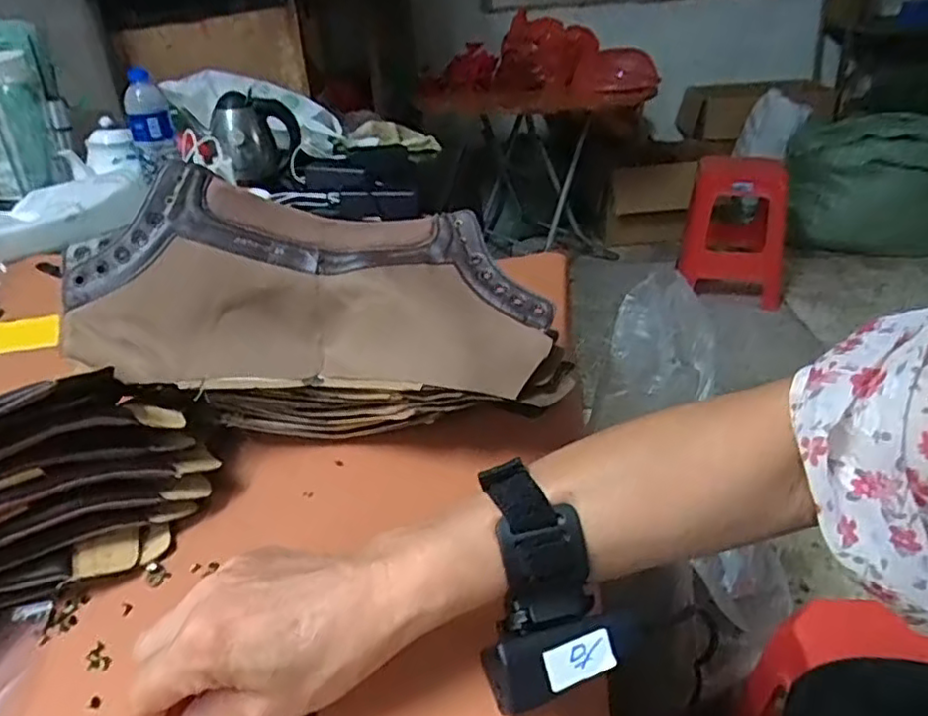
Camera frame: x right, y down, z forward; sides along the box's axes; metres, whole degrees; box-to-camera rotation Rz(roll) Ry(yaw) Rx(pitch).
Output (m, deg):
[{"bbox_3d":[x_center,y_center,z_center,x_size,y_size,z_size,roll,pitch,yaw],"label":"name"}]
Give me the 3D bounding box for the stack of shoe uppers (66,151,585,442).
[{"bbox_3d":[-0.096,-0.019,0.471,0.333,0.178,0.127,-1,30,5],"label":"stack of shoe uppers"}]

